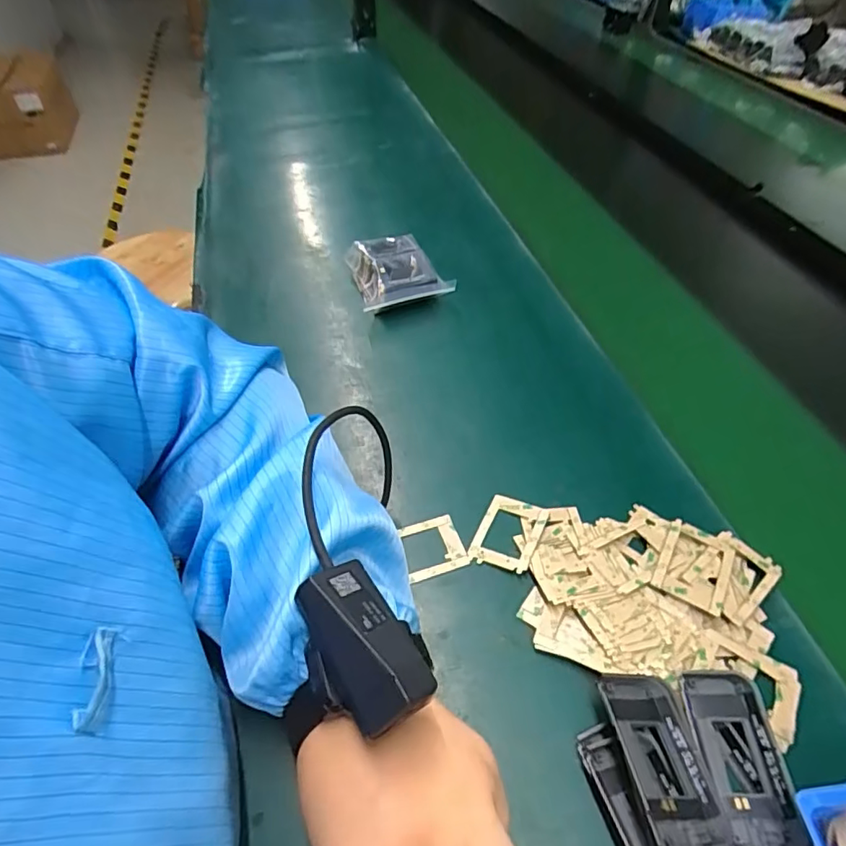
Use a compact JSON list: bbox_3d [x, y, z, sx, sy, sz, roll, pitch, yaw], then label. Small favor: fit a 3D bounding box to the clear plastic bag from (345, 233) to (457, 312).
[{"bbox_3d":[-0.026,-0.149,0.548,0.087,0.047,0.103,-16,49,-7],"label":"clear plastic bag"}]

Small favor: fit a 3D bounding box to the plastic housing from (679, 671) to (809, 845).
[{"bbox_3d":[0.154,0.162,0.262,0.039,0.012,0.074,5,49,2],"label":"plastic housing"}]

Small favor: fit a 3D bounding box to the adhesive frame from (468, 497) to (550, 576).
[{"bbox_3d":[0.058,0.072,0.359,0.040,0.004,0.053,22,52,16],"label":"adhesive frame"}]

